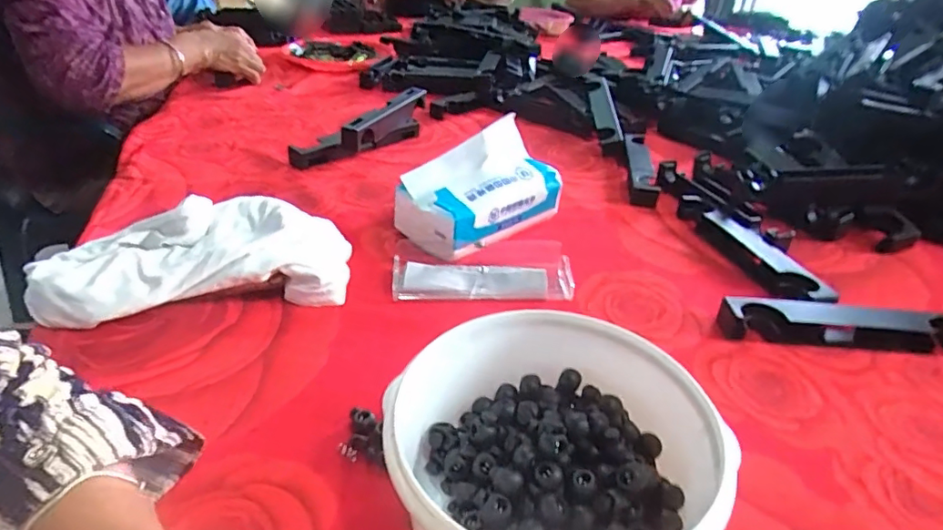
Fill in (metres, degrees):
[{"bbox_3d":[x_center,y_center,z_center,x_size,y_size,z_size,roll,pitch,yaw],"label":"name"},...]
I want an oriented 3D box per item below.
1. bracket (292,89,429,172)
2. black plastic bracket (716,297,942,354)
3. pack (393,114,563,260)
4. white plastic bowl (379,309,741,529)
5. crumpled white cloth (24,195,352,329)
[{"bbox_3d":[-0.133,-0.193,0.764,0.074,0.058,0.247,26,40,32],"label":"bracket"},{"bbox_3d":[0.300,0.050,0.435,0.195,0.024,0.029,6,33,5],"label":"black plastic bracket"},{"bbox_3d":[0.008,-0.082,0.559,0.095,0.092,0.162,29,41,35],"label":"pack"},{"bbox_3d":[0.039,0.103,0.286,0.157,0.074,0.160,2,33,-1],"label":"white plastic bowl"},{"bbox_3d":[-0.226,-0.006,0.462,0.236,0.057,0.106,-7,34,-15],"label":"crumpled white cloth"}]

